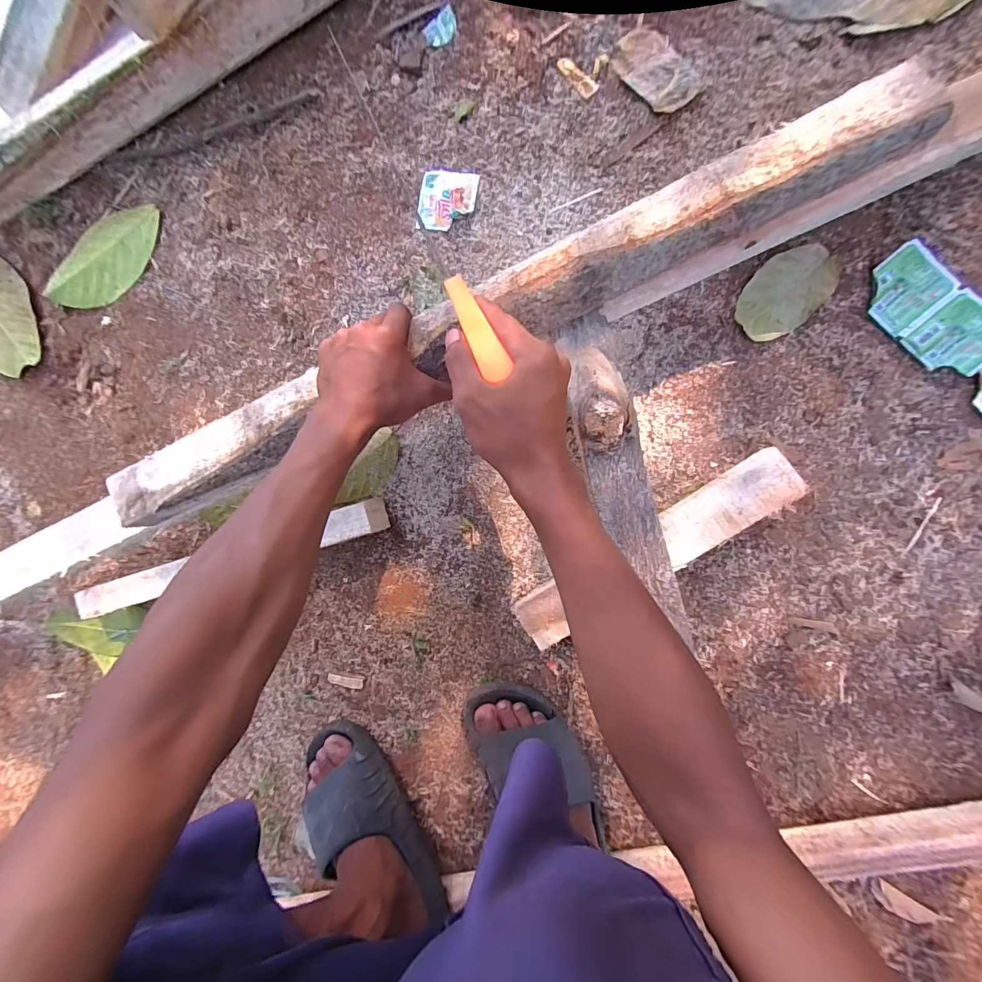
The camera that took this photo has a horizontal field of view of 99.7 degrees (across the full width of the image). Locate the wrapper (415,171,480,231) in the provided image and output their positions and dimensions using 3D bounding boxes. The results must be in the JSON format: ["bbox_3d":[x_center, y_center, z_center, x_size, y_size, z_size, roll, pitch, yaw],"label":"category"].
[{"bbox_3d":[-0.054,-0.360,0.514,0.069,0.004,0.074,10,90,5],"label":"wrapper"}]

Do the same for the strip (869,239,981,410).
[{"bbox_3d":[0.493,-0.132,0.412,0.072,0.020,0.267,-43,84,7],"label":"strip"}]

